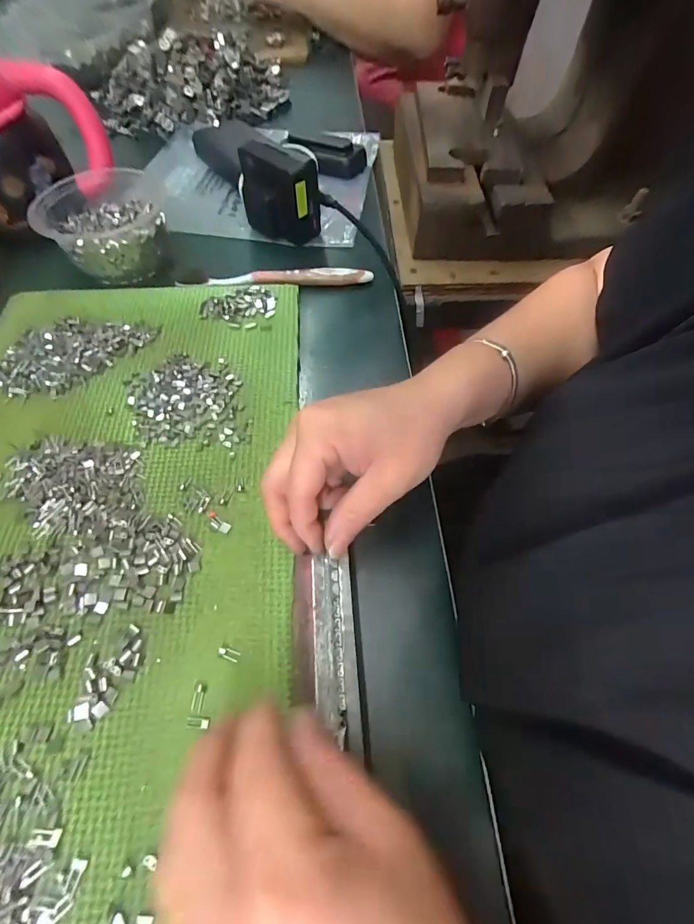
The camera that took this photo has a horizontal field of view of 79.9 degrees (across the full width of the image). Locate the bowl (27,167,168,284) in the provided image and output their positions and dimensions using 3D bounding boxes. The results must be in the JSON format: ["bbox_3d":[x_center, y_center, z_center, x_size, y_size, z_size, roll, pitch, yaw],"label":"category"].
[{"bbox_3d":[-0.226,-0.222,0.387,0.109,0.050,0.115,-11,60,-8],"label":"bowl"}]

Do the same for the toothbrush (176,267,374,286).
[{"bbox_3d":[-0.066,-0.174,0.390,0.179,0.014,0.014,-1,59,-2],"label":"toothbrush"}]

